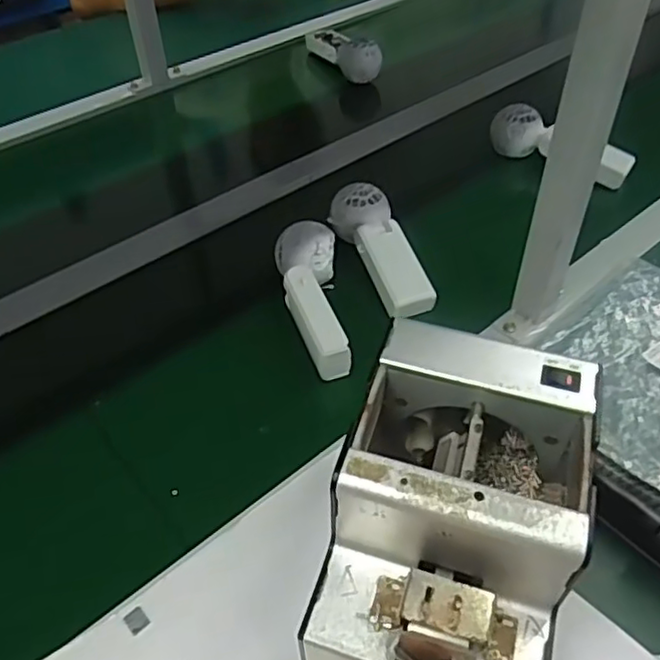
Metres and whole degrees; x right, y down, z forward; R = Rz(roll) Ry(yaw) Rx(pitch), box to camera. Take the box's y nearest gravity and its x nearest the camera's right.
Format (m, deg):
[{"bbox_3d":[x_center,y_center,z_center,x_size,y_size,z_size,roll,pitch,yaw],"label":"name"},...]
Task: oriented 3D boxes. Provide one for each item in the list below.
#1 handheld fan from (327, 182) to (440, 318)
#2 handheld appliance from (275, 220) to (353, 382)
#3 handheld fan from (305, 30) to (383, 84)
[{"bbox_3d":[0.053,-0.080,0.648,0.054,0.050,0.159,-16,52,-16],"label":"handheld fan"},{"bbox_3d":[-0.018,-0.025,0.592,0.053,0.054,0.166,-3,50,-5],"label":"handheld appliance"},{"bbox_3d":[0.020,-0.437,1.003,0.058,0.054,0.183,-19,53,-18],"label":"handheld fan"}]

